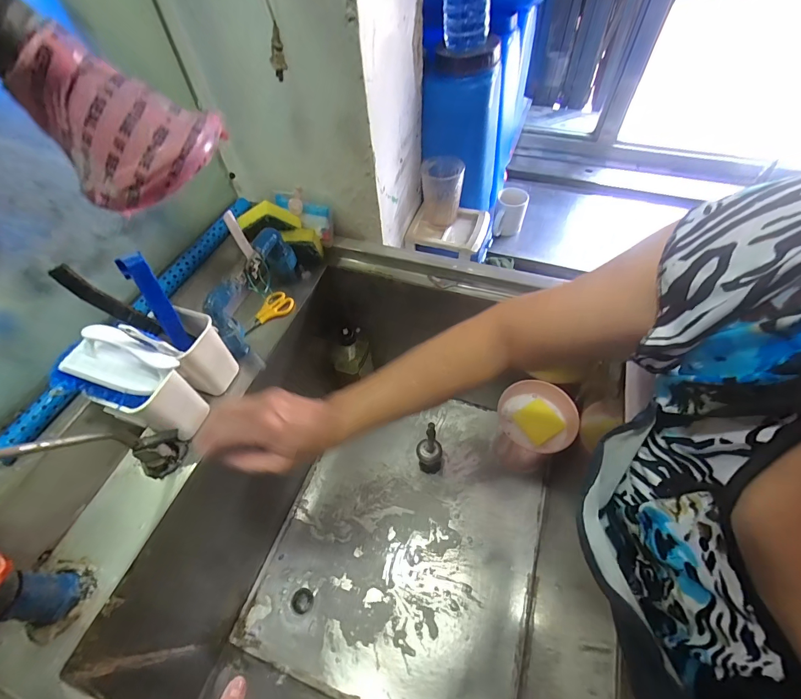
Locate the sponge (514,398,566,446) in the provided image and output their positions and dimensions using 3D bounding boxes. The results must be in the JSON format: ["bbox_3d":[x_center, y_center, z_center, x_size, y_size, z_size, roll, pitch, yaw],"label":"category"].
[{"bbox_3d":[0.275,0.143,0.735,0.069,0.016,0.075,-26,58,-14],"label":"sponge"}]

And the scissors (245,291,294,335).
[{"bbox_3d":[-0.222,-0.060,0.610,0.046,0.015,0.092,37,65,24],"label":"scissors"}]

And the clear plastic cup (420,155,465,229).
[{"bbox_3d":[0.088,-0.339,0.799,0.084,0.119,0.087,-3,55,1],"label":"clear plastic cup"}]

